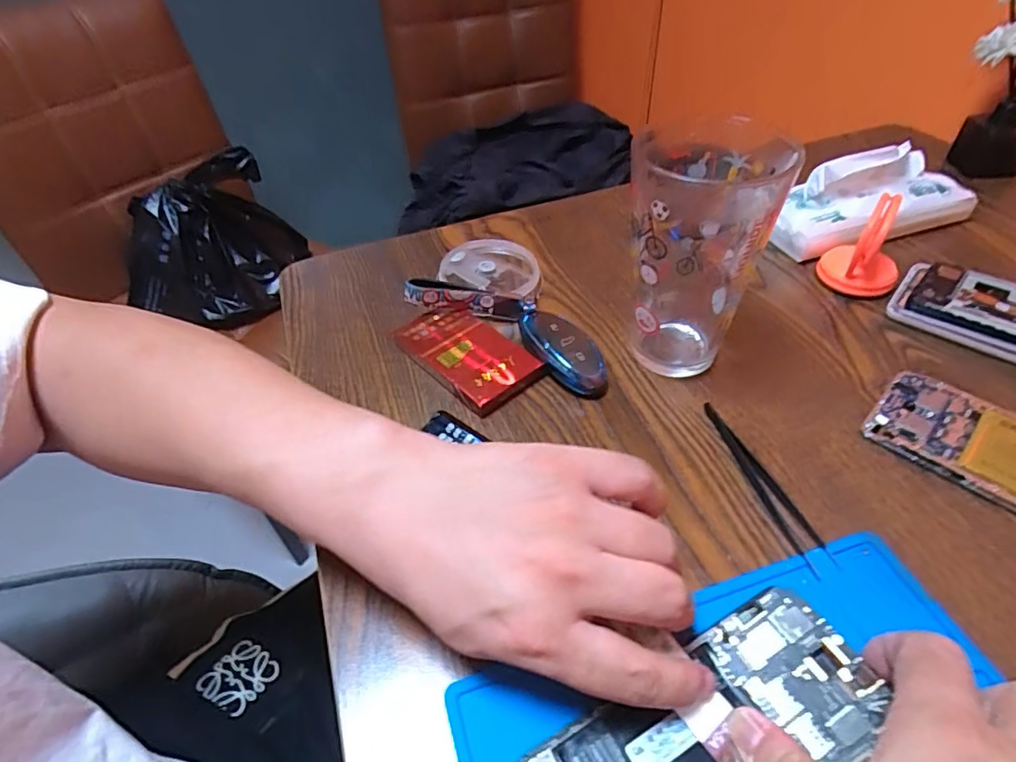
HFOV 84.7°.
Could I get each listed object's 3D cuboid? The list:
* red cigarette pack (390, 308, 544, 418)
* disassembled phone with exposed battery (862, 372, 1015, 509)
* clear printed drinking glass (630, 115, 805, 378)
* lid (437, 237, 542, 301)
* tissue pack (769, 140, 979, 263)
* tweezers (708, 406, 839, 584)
[{"bbox_3d":[-0.029,-0.020,0.391,0.059,0.015,0.099,-35,53,-27],"label":"red cigarette pack"},{"bbox_3d":[0.283,0.046,0.310,0.142,0.010,0.065,32,56,30],"label":"disassembled phone with exposed battery"},{"bbox_3d":[0.115,-0.073,0.350,0.086,0.134,0.092,18,50,20],"label":"clear printed drinking glass"},{"bbox_3d":[-0.010,-0.091,0.457,0.082,0.017,0.075,-2,46,2],"label":"lid"},{"bbox_3d":[0.306,-0.152,0.467,0.175,0.064,0.063,-15,46,-10],"label":"tissue pack"},{"bbox_3d":[0.145,0.055,0.314,0.017,0.004,0.114,-11,46,-7],"label":"tweezers"}]

